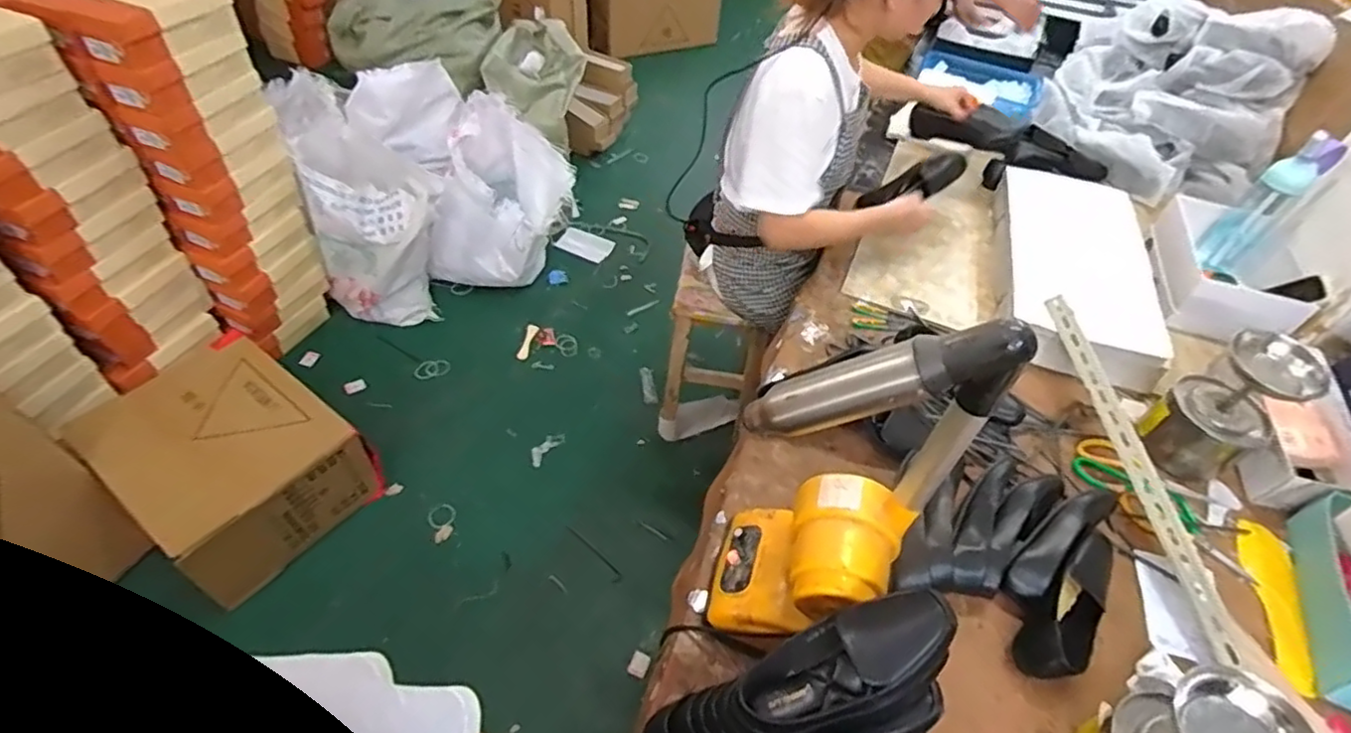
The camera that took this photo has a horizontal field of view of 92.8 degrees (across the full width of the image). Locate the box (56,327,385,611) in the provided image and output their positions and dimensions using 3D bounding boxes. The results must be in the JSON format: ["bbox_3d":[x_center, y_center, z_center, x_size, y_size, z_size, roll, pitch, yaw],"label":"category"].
[{"bbox_3d":[-1.111,0.223,1.600,0.597,0.251,0.433,31,53,21],"label":"box"}]

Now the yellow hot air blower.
[{"bbox_3d":[0.159,0.138,0.676,0.192,0.449,0.164,24,51,15],"label":"yellow hot air blower"}]

